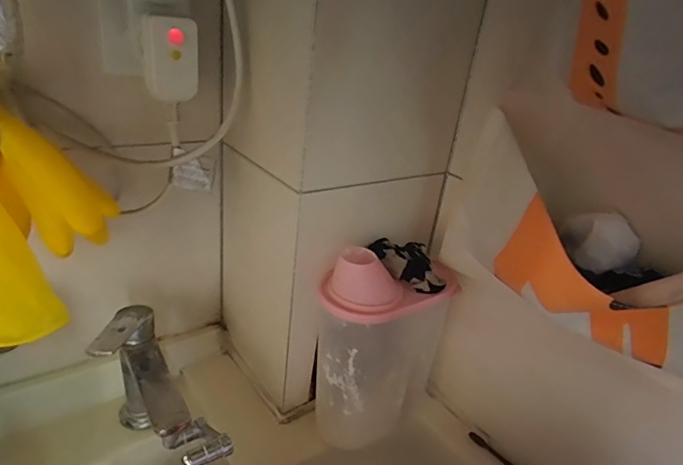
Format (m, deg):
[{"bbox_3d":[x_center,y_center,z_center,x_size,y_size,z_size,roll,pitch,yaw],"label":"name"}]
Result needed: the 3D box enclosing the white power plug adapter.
[{"bbox_3d":[-0.157,-0.160,0.409,0.047,0.069,0.028,-5,29,-25],"label":"white power plug adapter"}]

